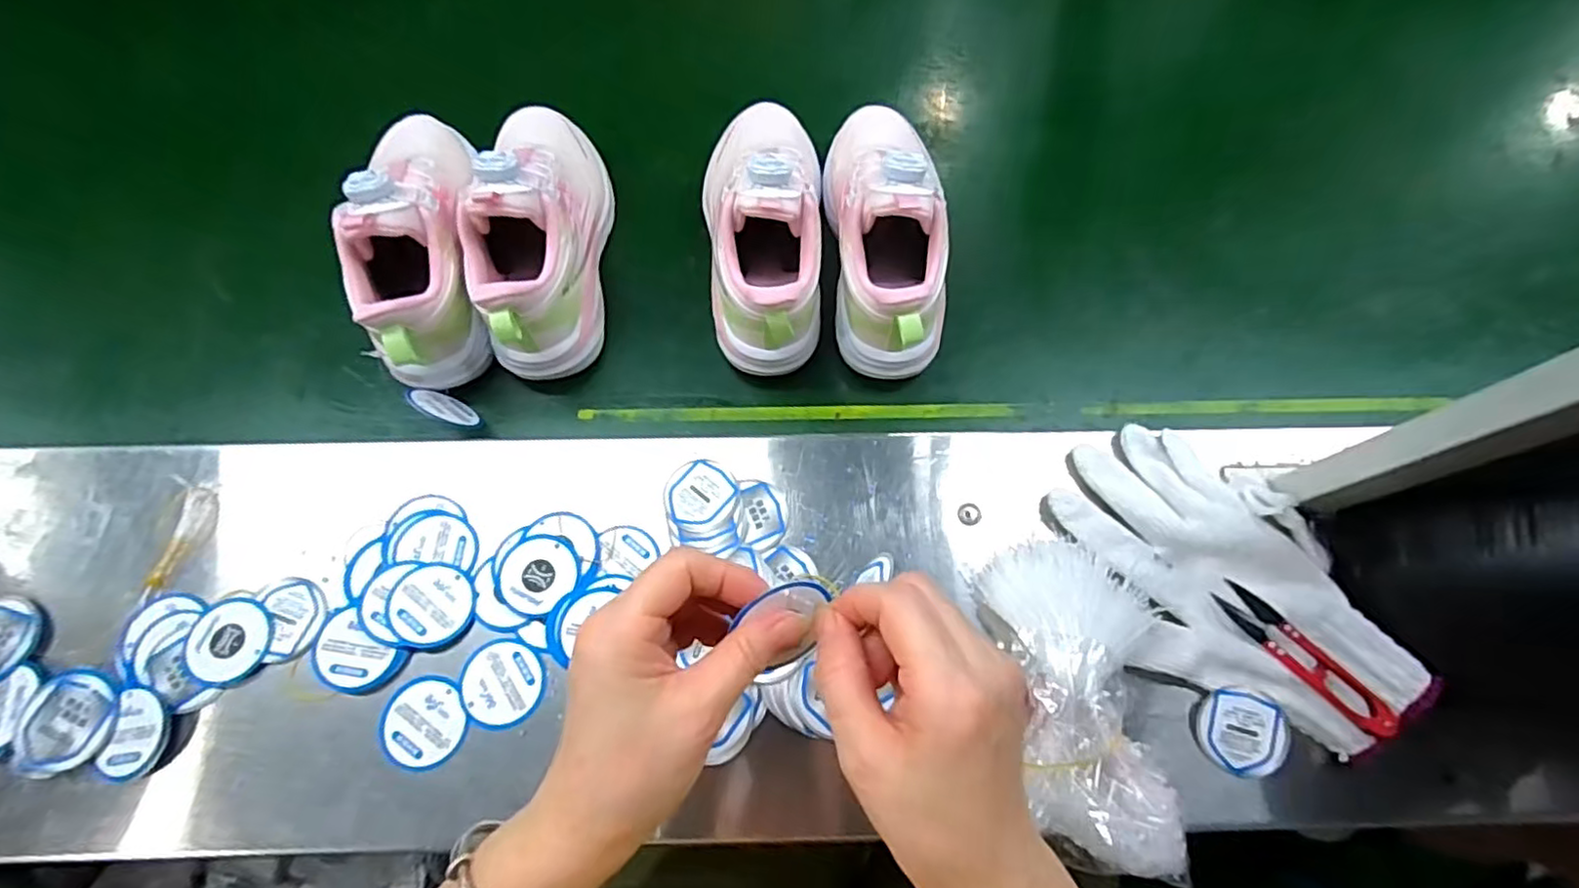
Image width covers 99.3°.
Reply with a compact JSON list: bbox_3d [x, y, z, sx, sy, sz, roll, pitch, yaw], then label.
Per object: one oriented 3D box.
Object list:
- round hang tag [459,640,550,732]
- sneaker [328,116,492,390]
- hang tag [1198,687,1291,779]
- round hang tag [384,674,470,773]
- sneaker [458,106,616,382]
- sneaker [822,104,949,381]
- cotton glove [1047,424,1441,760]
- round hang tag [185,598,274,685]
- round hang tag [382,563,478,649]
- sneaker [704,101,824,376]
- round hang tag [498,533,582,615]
[{"bbox_3d":[-0.168,0.140,0.392,0.047,0.004,0.048,0,71,-1],"label":"round hang tag"},{"bbox_3d":[-0.254,-0.148,0.468,0.071,0.111,0.222,-7,72,-4],"label":"sneaker"},{"bbox_3d":[0.259,0.164,0.383,0.045,0.005,0.046,31,83,15],"label":"hang tag"},{"bbox_3d":[-0.209,0.160,0.385,0.047,0.005,0.049,2,68,-6],"label":"round hang tag"},{"bbox_3d":[-0.174,-0.160,0.470,0.073,0.113,0.219,-1,71,-1],"label":"sneaker"},{"bbox_3d":[0.070,-0.160,0.475,0.085,0.115,0.213,-3,71,-2],"label":"sneaker"},{"bbox_3d":[0.256,0.087,0.400,0.118,0.030,0.206,-35,75,-12],"label":"cotton glove"},{"bbox_3d":[-0.333,0.117,0.400,0.044,0.007,0.047,3,70,-8],"label":"round hang tag"},{"bbox_3d":[-0.216,0.097,0.404,0.047,0.004,0.048,6,68,-14],"label":"round hang tag"},{"bbox_3d":[-0.018,-0.162,0.474,0.077,0.114,0.212,-4,71,-2],"label":"sneaker"},{"bbox_3d":[-0.154,0.080,0.412,0.047,0.004,0.048,2,69,-5],"label":"round hang tag"}]

